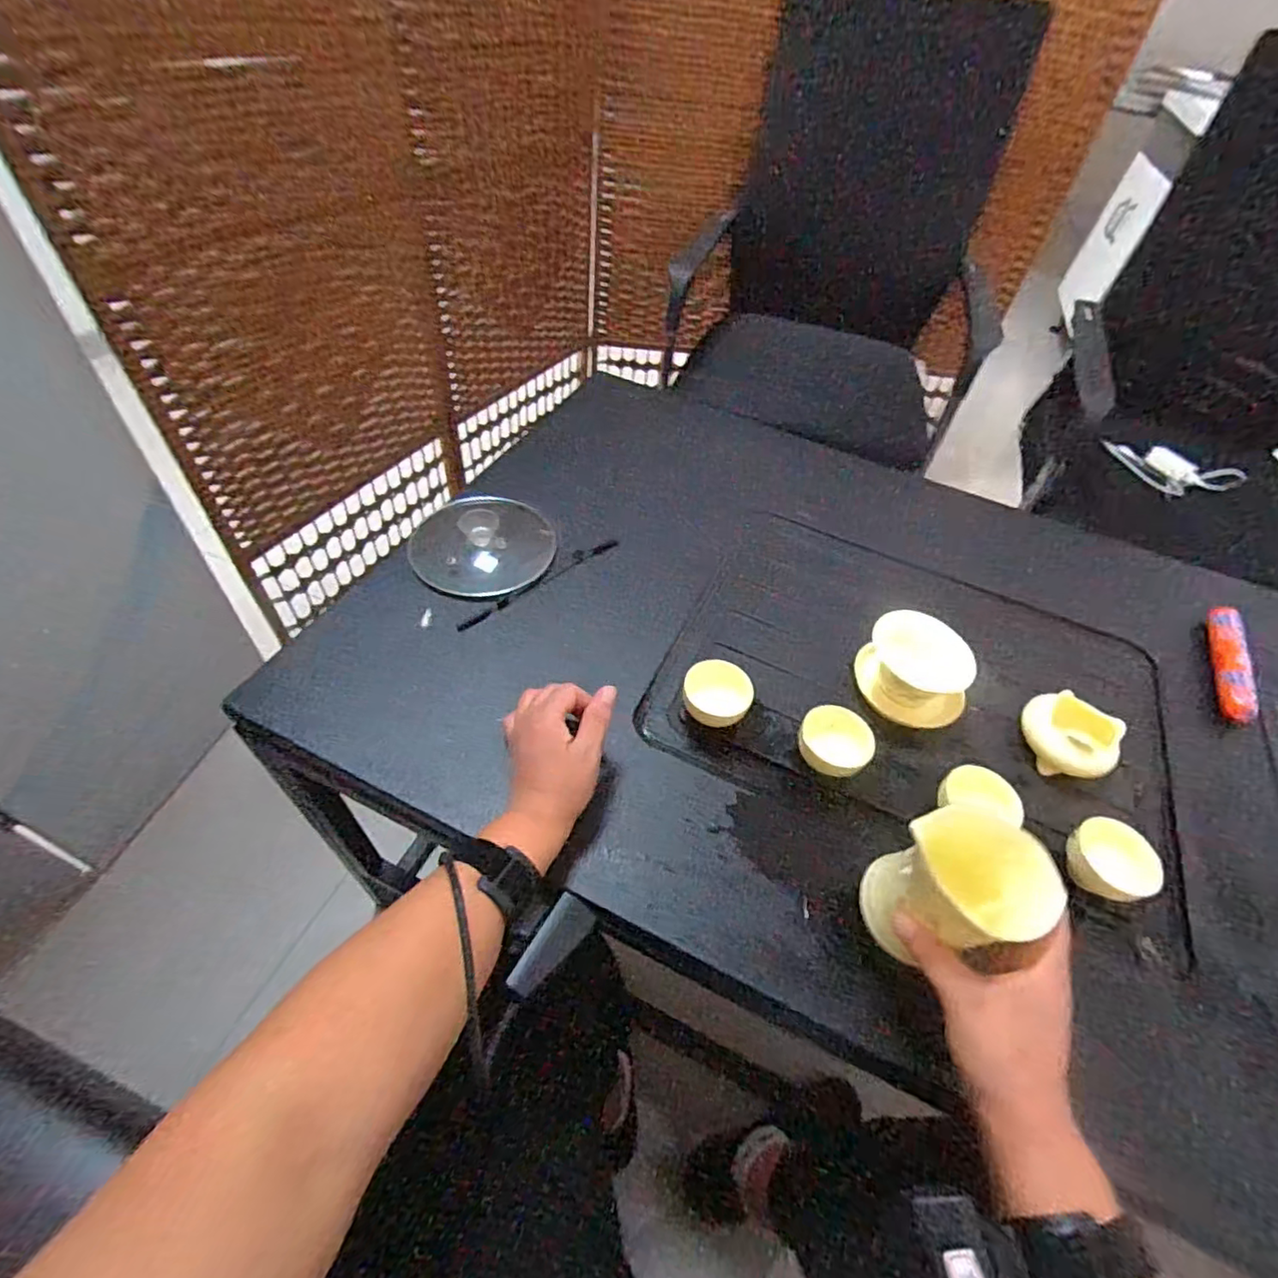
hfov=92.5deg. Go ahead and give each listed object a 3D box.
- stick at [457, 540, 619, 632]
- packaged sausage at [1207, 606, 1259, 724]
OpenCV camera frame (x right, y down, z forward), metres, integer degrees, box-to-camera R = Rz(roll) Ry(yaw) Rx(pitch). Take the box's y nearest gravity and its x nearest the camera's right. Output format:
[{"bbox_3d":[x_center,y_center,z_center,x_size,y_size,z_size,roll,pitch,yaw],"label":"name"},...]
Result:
[{"bbox_3d":[-0.105,-0.063,0.647,0.198,0.013,0.017,-31,60,-28],"label":"stick"},{"bbox_3d":[0.635,0.021,0.656,0.028,0.031,0.158,23,52,12],"label":"packaged sausage"}]

